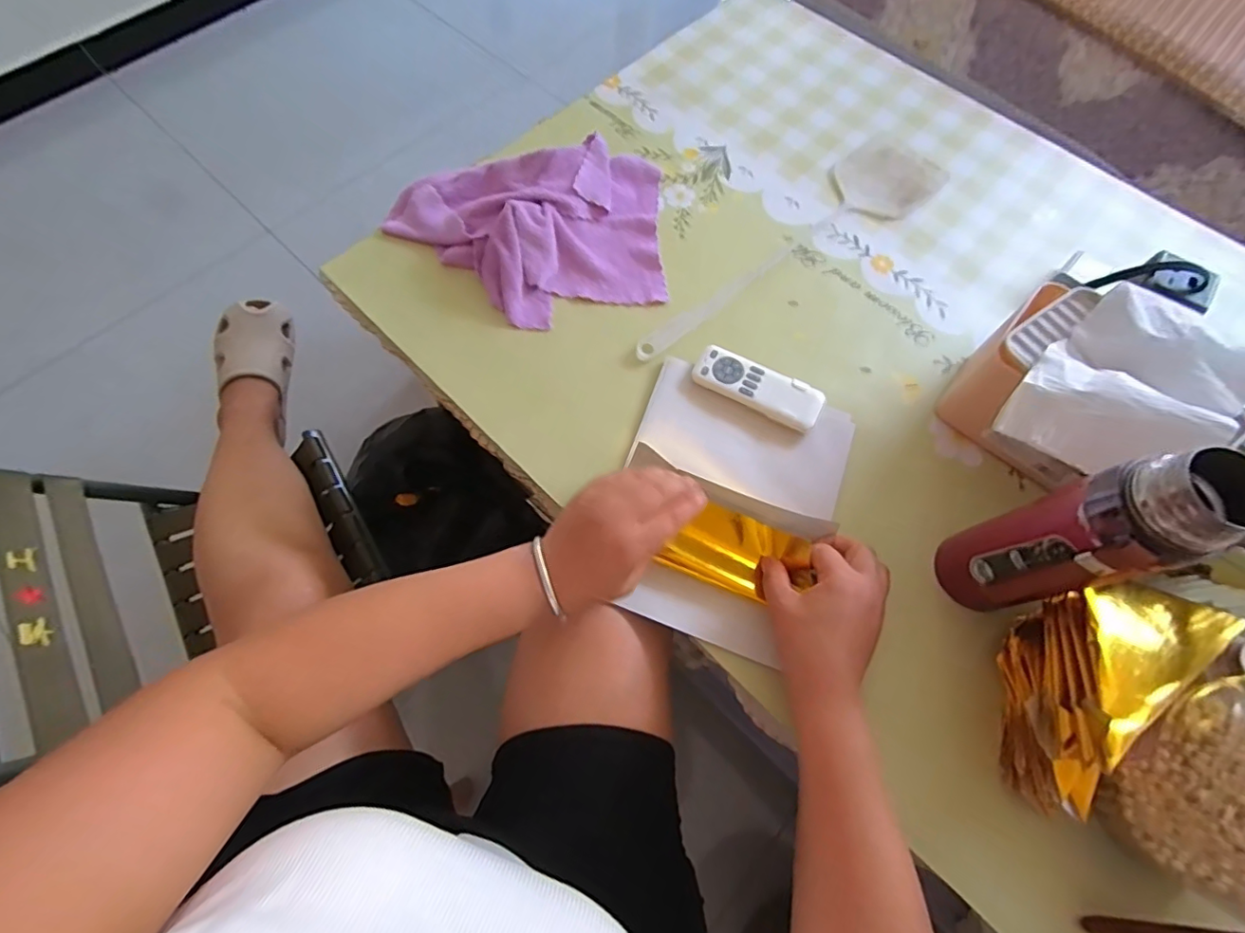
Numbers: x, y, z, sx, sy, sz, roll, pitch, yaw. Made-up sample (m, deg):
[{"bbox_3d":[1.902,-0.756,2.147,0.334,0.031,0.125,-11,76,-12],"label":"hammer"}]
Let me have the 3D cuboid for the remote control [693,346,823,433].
[{"bbox_3d":[0.131,-0.077,0.521,0.124,0.015,0.050,27,70,10],"label":"remote control"}]

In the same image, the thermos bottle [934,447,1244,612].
[{"bbox_3d":[0.300,0.055,0.370,0.061,0.217,0.066,-18,69,-7],"label":"thermos bottle"}]

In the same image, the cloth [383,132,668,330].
[{"bbox_3d":[-0.100,-0.254,0.582,0.295,0.048,0.202,-9,68,-4],"label":"cloth"}]

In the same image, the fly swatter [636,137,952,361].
[{"bbox_3d":[0.189,-0.251,0.602,0.449,0.014,0.103,-38,73,-14],"label":"fly swatter"}]

